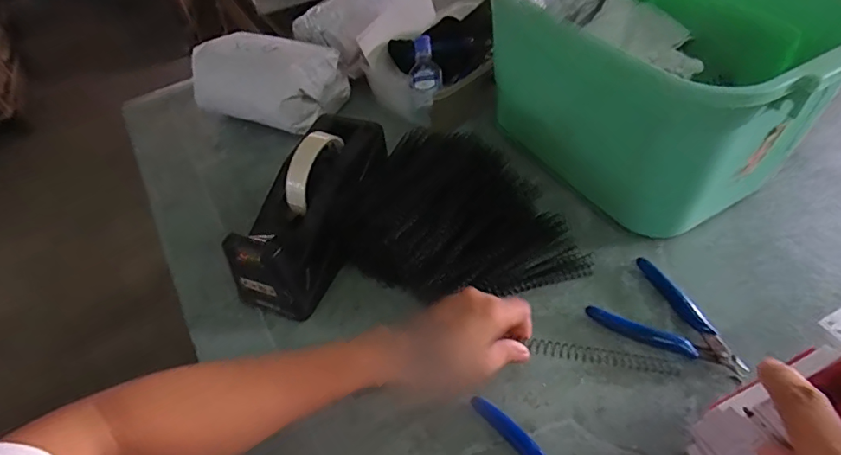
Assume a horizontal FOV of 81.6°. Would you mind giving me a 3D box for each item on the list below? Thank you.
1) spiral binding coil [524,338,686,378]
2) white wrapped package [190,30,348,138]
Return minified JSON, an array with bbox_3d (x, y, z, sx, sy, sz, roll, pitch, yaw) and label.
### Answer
[{"bbox_3d":[0.152,0.107,0.404,0.119,0.006,0.013,9,47,3],"label":"spiral binding coil"},{"bbox_3d":[-0.213,-0.201,0.668,0.199,0.082,0.110,18,53,22],"label":"white wrapped package"}]

